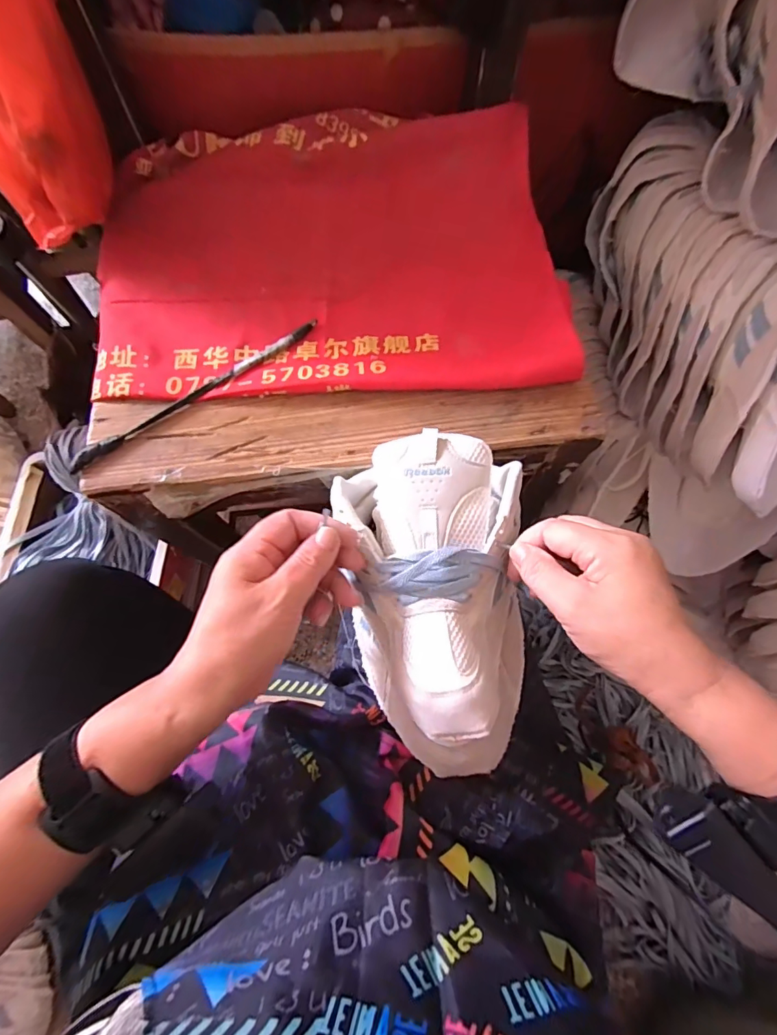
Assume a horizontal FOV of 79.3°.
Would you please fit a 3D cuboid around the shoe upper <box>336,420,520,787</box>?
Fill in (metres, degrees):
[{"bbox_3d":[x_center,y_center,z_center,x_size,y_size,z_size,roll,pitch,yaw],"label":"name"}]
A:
[{"bbox_3d":[0.037,0.060,0.331,0.123,0.105,0.230,-8,88,-2],"label":"shoe upper"}]

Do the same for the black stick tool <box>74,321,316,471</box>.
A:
[{"bbox_3d":[-0.156,-0.105,0.390,0.223,0.008,0.011,-35,77,-10],"label":"black stick tool"}]

